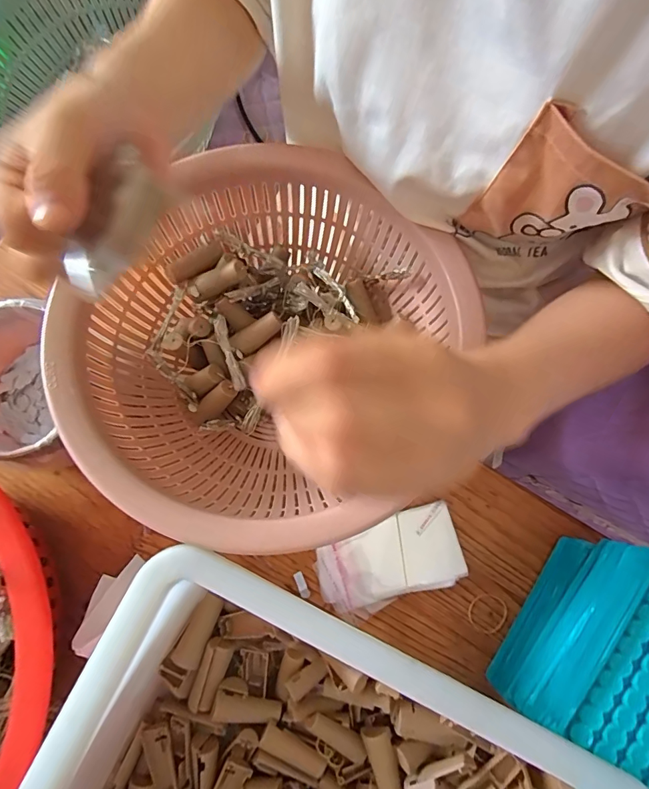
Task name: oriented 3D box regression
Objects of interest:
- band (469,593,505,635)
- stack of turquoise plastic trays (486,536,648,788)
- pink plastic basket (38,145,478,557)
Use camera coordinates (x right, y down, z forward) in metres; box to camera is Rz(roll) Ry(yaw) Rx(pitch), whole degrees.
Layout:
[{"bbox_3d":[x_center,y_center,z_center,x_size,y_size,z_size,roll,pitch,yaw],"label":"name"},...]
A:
[{"bbox_3d":[0.136,0.183,0.357,0.029,0.004,0.033,29,80,7],"label":"band"},{"bbox_3d":[0.201,0.181,0.290,0.094,0.101,0.127,37,81,8],"label":"stack of turquoise plastic trays"},{"bbox_3d":[-0.033,-0.034,0.324,0.249,0.108,0.264,41,82,9],"label":"pink plastic basket"}]

